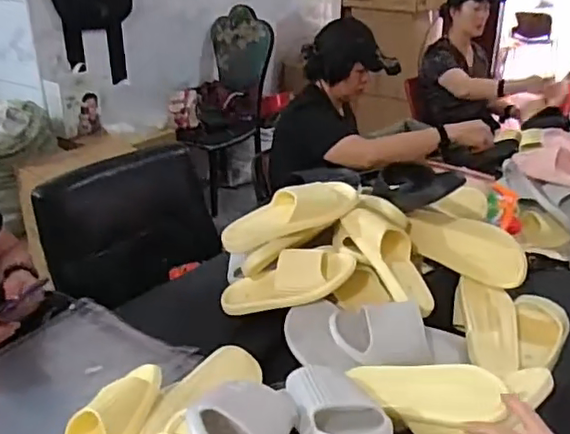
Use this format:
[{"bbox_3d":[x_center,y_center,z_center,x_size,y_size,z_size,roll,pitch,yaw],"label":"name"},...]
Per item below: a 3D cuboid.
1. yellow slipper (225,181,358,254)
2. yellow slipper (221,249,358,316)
[{"bbox_3d":[0.001,-0.004,1.110,0.268,0.082,0.084,-20,20,16],"label":"yellow slipper"},{"bbox_3d":[-0.006,0.107,1.040,0.253,0.073,0.103,-19,20,17],"label":"yellow slipper"}]

